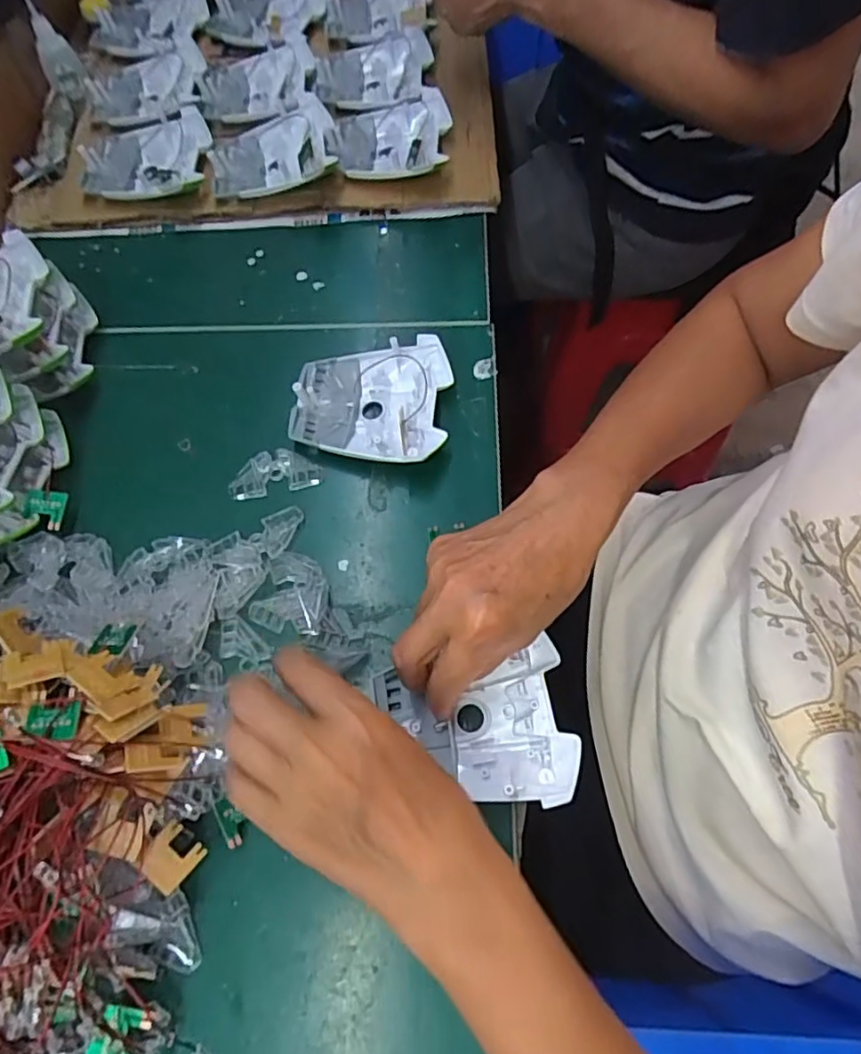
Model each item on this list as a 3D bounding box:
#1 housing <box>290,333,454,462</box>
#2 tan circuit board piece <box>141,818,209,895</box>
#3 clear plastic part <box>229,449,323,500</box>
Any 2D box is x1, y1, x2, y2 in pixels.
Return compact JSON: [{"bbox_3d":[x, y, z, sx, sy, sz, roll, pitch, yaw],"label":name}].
[{"bbox_3d":[-0.043,-0.090,0.436,0.108,0.028,0.094,5,66,3],"label":"housing"},{"bbox_3d":[-0.131,0.167,0.306,0.025,0.004,0.025,37,54,9],"label":"tan circuit board piece"},{"bbox_3d":[-0.110,-0.039,0.426,0.064,0.007,0.030,-9,66,-3],"label":"clear plastic part"}]

